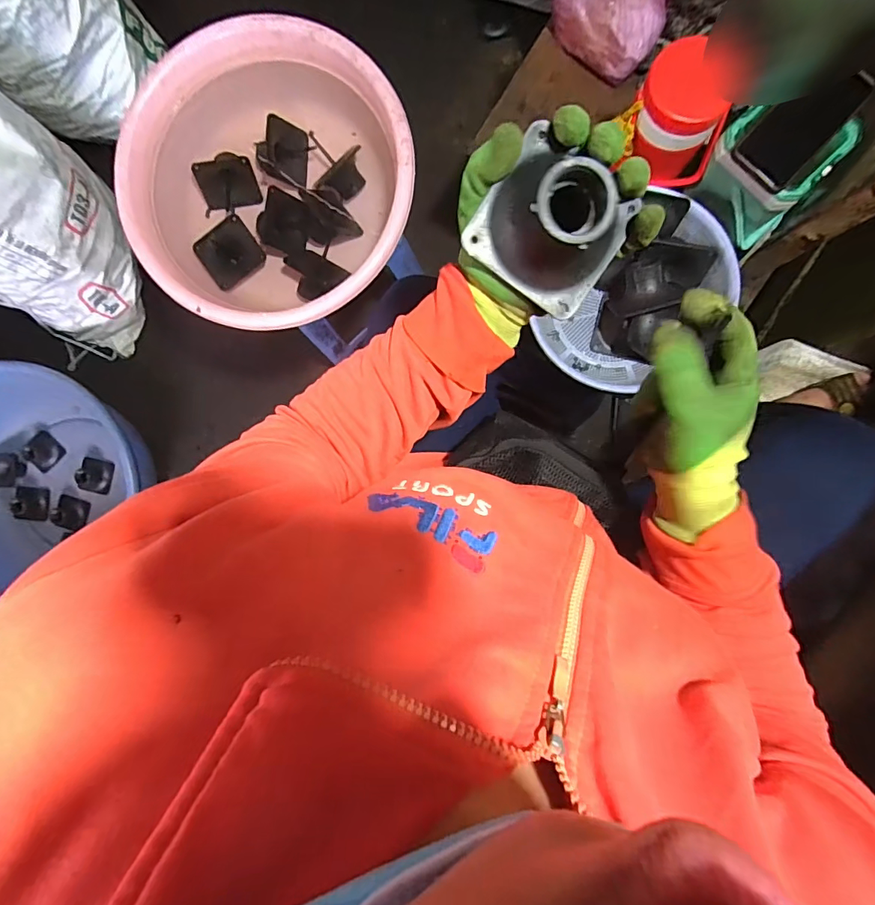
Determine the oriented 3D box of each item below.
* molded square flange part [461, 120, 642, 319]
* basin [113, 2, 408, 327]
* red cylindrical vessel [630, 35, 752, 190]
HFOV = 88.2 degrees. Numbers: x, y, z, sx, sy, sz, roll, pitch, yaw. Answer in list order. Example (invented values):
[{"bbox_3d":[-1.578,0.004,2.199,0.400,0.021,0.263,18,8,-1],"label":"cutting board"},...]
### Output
[{"bbox_3d":[0.075,-0.143,0.278,0.093,0.050,0.083,35,101,-11],"label":"molded square flange part"},{"bbox_3d":[-0.241,-0.400,0.689,0.402,0.118,0.427,0,91,3],"label":"basin"},{"bbox_3d":[0.308,-0.426,0.577,0.114,0.095,0.130,14,92,3],"label":"red cylindrical vessel"}]

